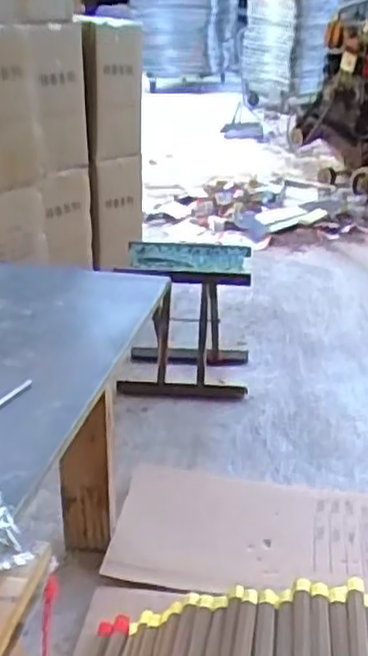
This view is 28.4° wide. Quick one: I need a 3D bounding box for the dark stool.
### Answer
[{"bbox_3d":[0.002,-0.024,1.789,0.324,0.333,0.310,-2,23,-5],"label":"dark stool"}]

